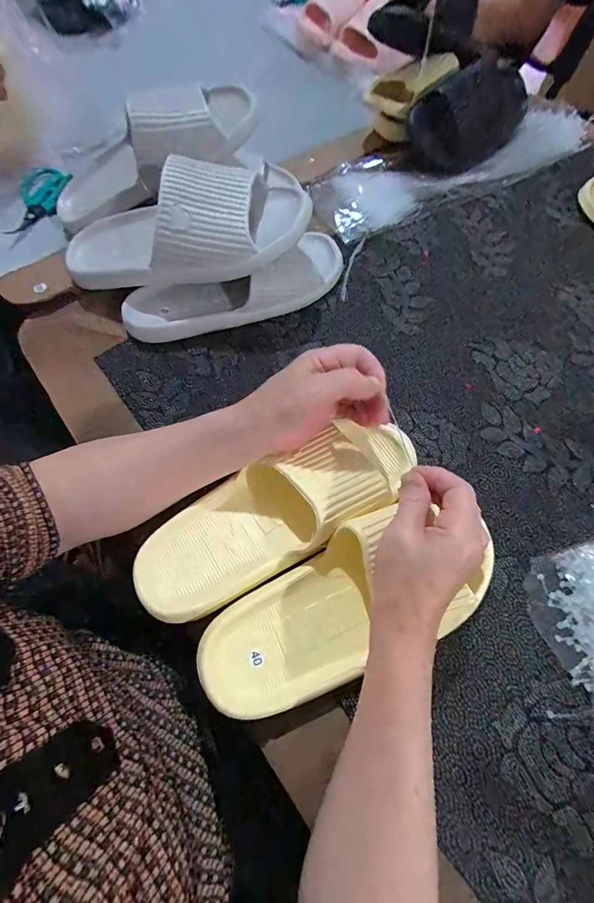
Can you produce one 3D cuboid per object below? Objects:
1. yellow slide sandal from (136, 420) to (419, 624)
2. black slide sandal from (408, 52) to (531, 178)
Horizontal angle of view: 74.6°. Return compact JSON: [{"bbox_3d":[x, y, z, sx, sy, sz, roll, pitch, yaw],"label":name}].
[{"bbox_3d":[-0.012,0.047,0.341,0.268,0.067,0.096,-29,67,-8],"label":"yellow slide sandal"},{"bbox_3d":[0.275,-0.526,0.615,0.268,0.060,0.120,-44,115,-18],"label":"black slide sandal"}]

